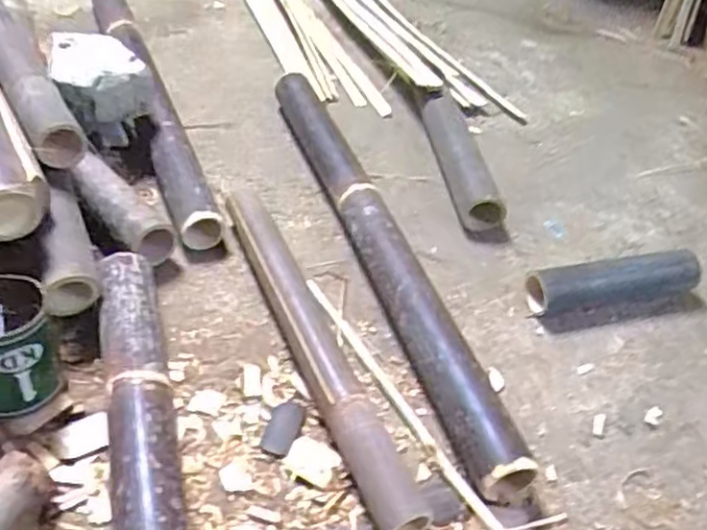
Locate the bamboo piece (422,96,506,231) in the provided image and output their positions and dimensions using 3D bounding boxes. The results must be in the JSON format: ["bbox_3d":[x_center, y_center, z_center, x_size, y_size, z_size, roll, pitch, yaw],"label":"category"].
[{"bbox_3d":[0.166,-0.177,1.148,0.064,0.059,0.329,-5,45,-11],"label":"bamboo piece"}]

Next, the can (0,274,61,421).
[{"bbox_3d":[-0.377,0.091,0.761,0.098,0.121,0.120,-14,47,-21],"label":"can"}]

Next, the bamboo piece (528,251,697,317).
[{"bbox_3d":[0.351,0.024,0.953,0.236,0.062,0.067,-7,46,-13],"label":"bamboo piece"}]

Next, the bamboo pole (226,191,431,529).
[{"bbox_3d":[-0.047,0.080,0.835,0.059,0.054,0.556,-15,48,-21],"label":"bamboo pole"}]

